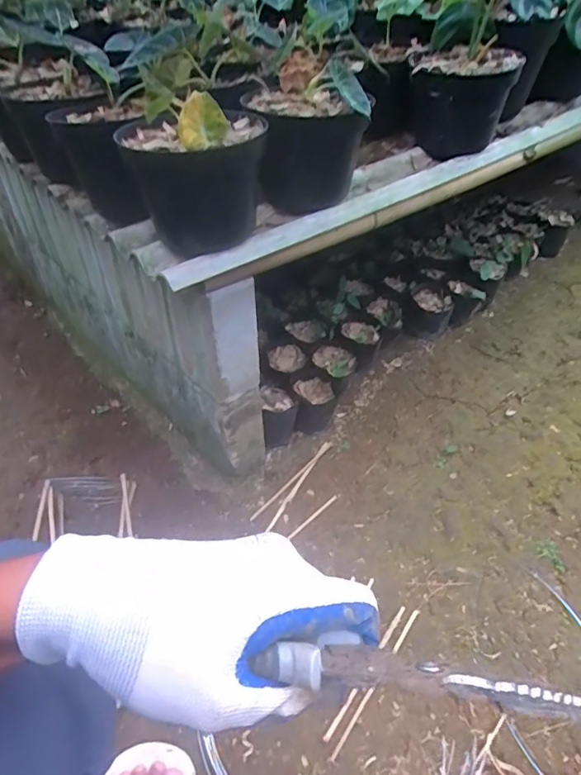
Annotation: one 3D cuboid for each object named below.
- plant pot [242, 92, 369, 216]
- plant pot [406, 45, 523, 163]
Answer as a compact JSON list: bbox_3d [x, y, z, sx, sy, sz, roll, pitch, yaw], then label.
[{"bbox_3d":[0.019,-0.313,0.689,0.135,0.137,0.147,-1,45,1],"label":"plant pot"},{"bbox_3d":[0.267,-0.451,0.804,0.152,0.131,0.145,14,49,15],"label":"plant pot"}]

